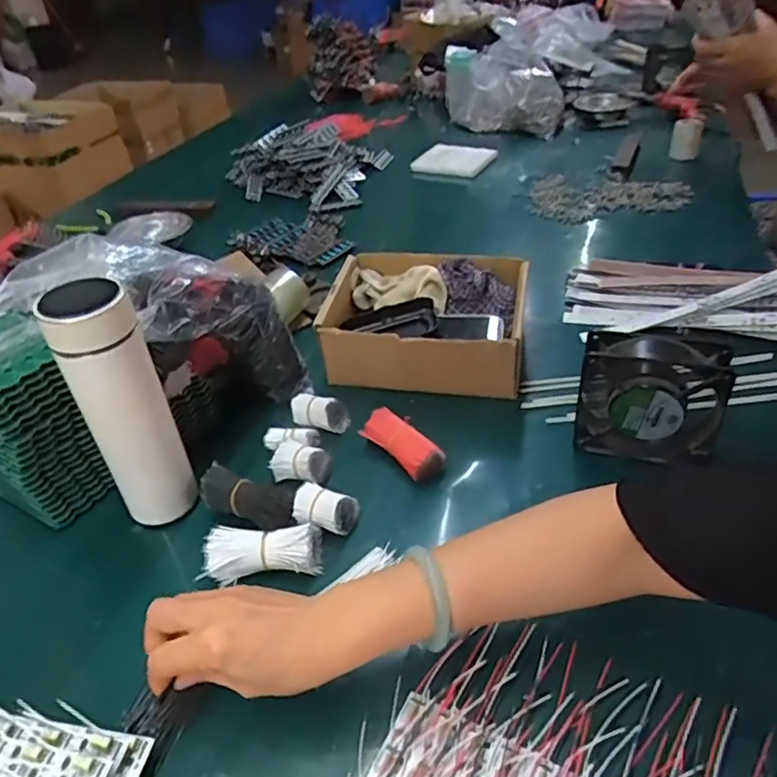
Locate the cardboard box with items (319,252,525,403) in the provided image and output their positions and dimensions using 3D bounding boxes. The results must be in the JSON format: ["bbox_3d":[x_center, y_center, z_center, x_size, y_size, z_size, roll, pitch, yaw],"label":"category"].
[{"bbox_3d":[0.044,-0.077,0.719,0.222,0.087,0.167,6,39,14],"label":"cardboard box with items"}]

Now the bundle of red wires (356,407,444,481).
[{"bbox_3d":[0.014,0.058,0.608,0.031,0.038,0.095,-29,43,-27],"label":"bundle of red wires"}]

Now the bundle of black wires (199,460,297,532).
[{"bbox_3d":[-0.129,0.099,0.564,0.095,0.028,0.037,14,42,24],"label":"bundle of black wires"}]

